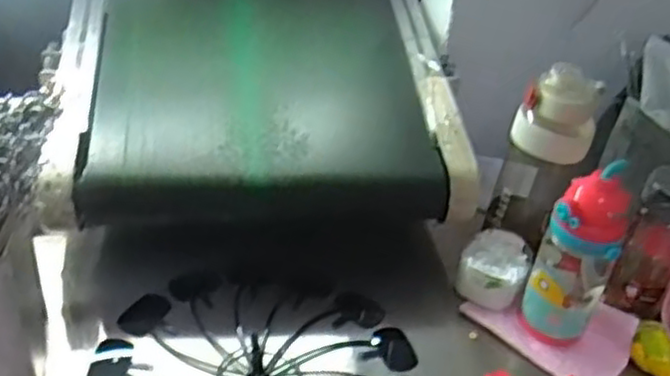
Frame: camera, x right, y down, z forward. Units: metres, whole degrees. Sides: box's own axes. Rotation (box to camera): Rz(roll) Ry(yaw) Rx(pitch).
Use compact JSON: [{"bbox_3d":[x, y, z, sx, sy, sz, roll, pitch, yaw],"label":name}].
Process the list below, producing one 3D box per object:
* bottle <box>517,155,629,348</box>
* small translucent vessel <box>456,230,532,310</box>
[{"bbox_3d":[0.255,0.076,0.742,0.078,0.206,0.061,16,38,12],"label":"bottle"},{"bbox_3d":[0.187,0.099,0.833,0.078,0.060,0.077,17,39,14],"label":"small translucent vessel"}]

